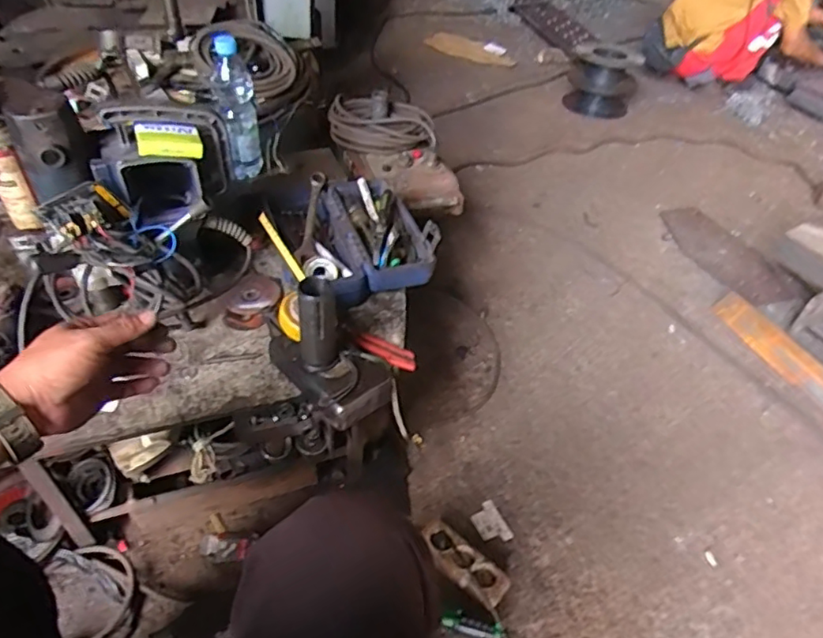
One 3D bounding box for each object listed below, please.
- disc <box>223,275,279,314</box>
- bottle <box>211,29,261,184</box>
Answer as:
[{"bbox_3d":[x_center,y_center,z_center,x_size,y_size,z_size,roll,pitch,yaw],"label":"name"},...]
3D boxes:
[{"bbox_3d":[-0.259,-0.039,0.944,0.084,0.013,0.086,2,42,-2],"label":"disc"},{"bbox_3d":[-0.296,-0.352,0.993,0.059,0.228,0.067,-11,44,-15],"label":"bottle"}]

